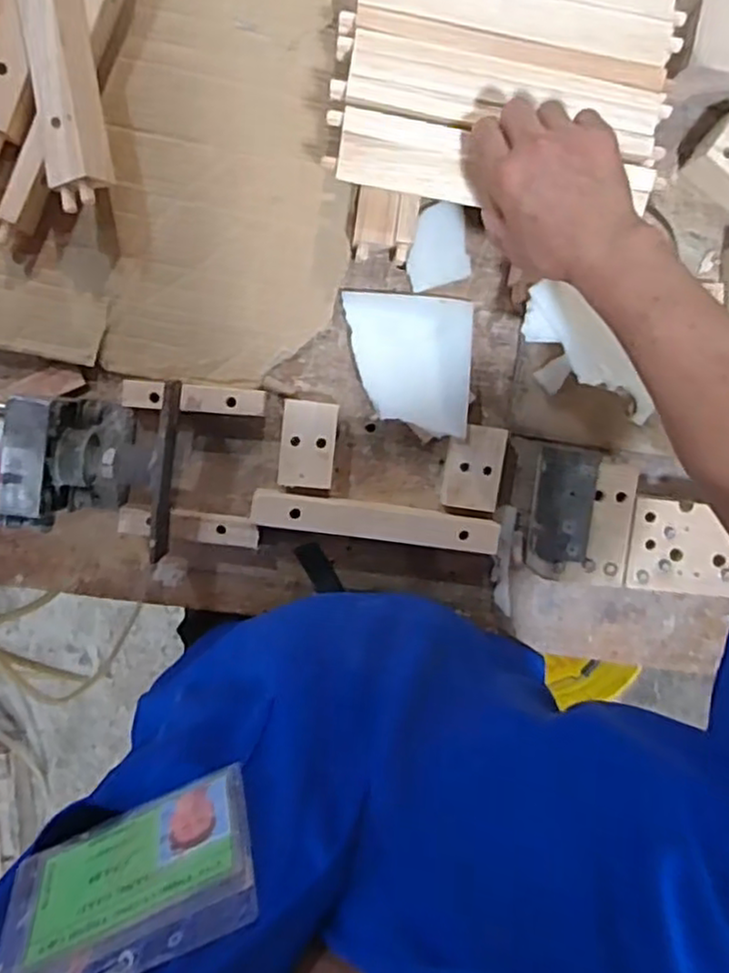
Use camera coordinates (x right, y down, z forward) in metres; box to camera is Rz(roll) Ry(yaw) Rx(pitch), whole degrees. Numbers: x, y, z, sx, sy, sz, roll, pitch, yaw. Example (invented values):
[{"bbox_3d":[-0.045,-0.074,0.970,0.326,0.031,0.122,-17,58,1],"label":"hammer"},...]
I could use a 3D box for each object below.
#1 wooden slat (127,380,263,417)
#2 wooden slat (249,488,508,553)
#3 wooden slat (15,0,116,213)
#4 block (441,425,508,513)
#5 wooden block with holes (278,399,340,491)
[{"bbox_3d":[-0.150,-0.079,0.631,0.121,0.029,0.024,4,97,-4],"label":"wooden slat"},{"bbox_3d":[0.010,0.033,0.626,0.215,0.022,0.033,8,97,-4],"label":"wooden slat"},{"bbox_3d":[-0.248,-0.364,0.554,0.053,0.027,0.268,-10,98,-2],"label":"wooden slat"},{"bbox_3d":[0.100,-0.018,0.649,0.050,0.030,0.078,9,97,-4],"label":"block"},{"bbox_3d":[-0.051,-0.039,0.644,0.048,0.031,0.078,6,97,-4],"label":"wooden block with holes"}]

